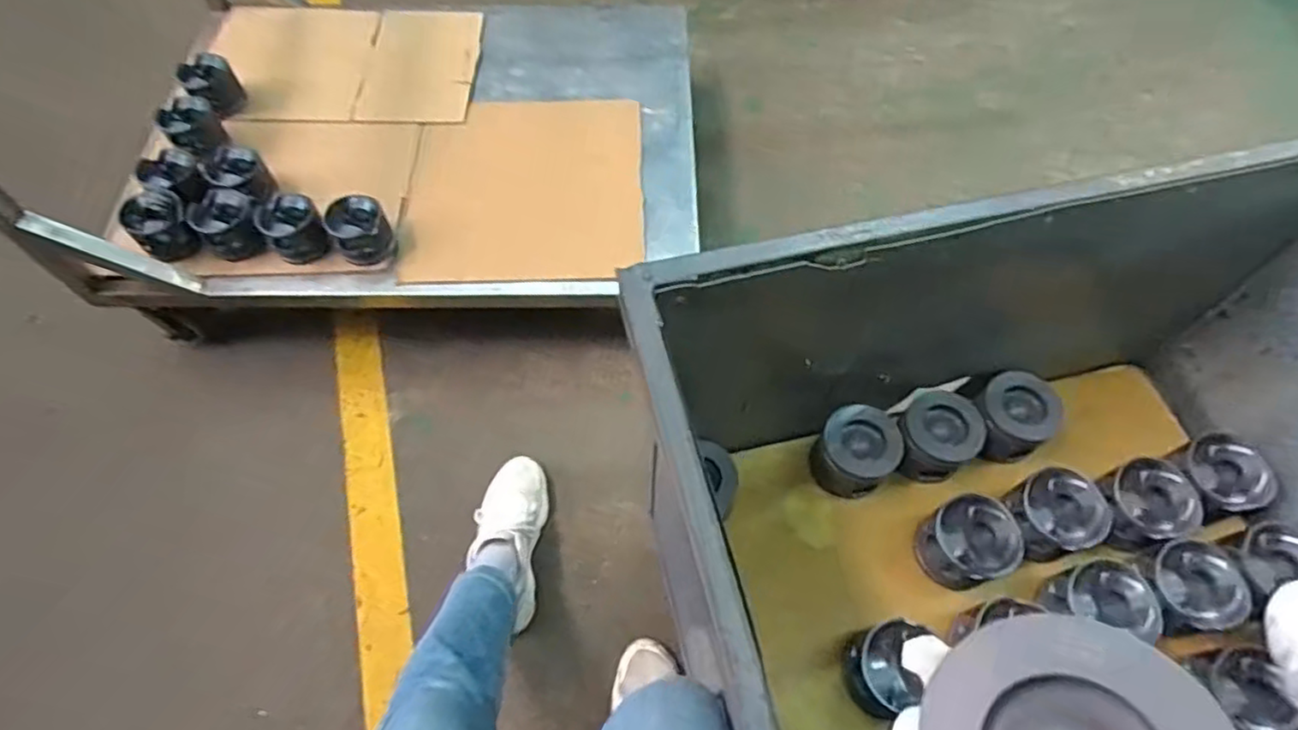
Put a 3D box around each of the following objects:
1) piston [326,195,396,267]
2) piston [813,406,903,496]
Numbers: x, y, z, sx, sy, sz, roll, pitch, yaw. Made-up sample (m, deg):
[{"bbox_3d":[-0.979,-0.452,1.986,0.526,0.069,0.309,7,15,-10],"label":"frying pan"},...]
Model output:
[{"bbox_3d":[-0.470,-0.218,1.111,0.091,0.074,0.094,-30,66,-16],"label":"piston"},{"bbox_3d":[0.238,0.102,0.787,0.088,0.060,0.101,41,69,19],"label":"piston"}]

